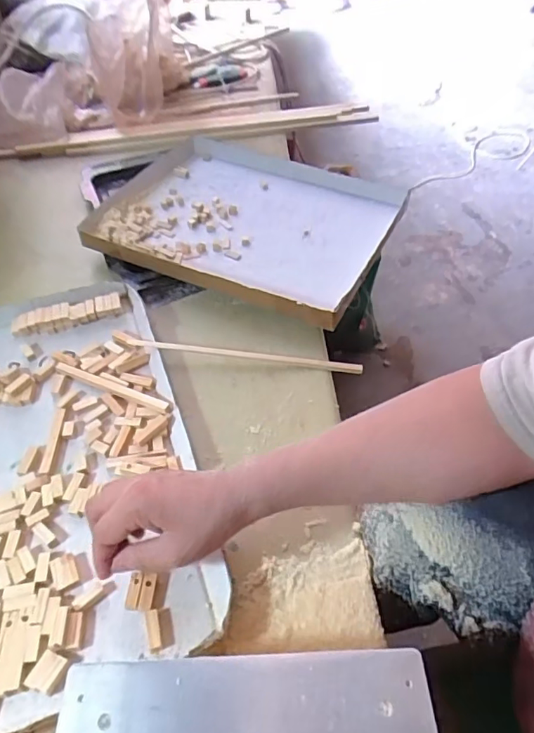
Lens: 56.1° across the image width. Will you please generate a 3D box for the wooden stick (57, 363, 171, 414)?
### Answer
[{"bbox_3d":[-0.178,0.022,0.569,0.157,0.011,0.015,20,52,16],"label":"wooden stick"}]

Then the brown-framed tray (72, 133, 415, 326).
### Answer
[{"bbox_3d":[-0.036,-0.230,0.770,0.437,0.048,0.342,21,53,17],"label":"brown-framed tray"}]

